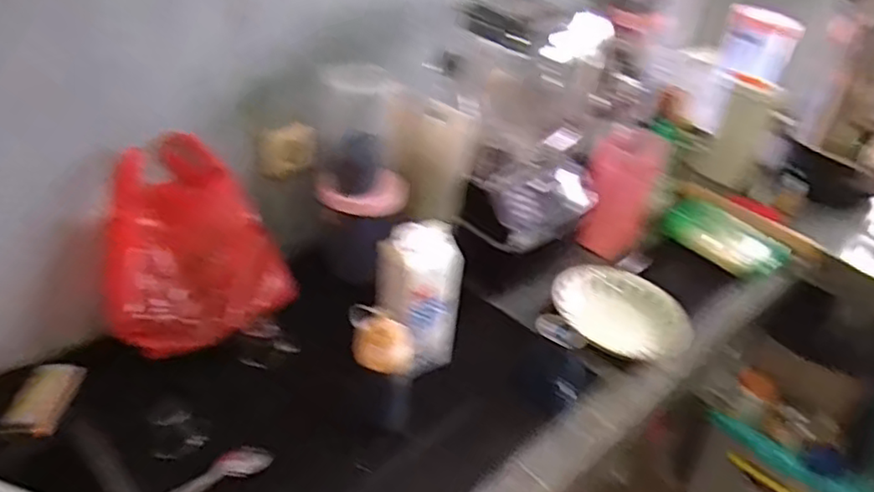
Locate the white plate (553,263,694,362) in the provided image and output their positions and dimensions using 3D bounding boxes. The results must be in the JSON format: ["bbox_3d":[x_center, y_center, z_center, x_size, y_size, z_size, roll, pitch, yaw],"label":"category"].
[{"bbox_3d":[0.305,0.102,1.117,0.213,0.025,0.238,-1,36,-10],"label":"white plate"}]

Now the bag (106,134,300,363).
[{"bbox_3d":[-0.353,-0.005,0.947,0.257,0.267,0.132,-14,39,-26],"label":"bag"}]

